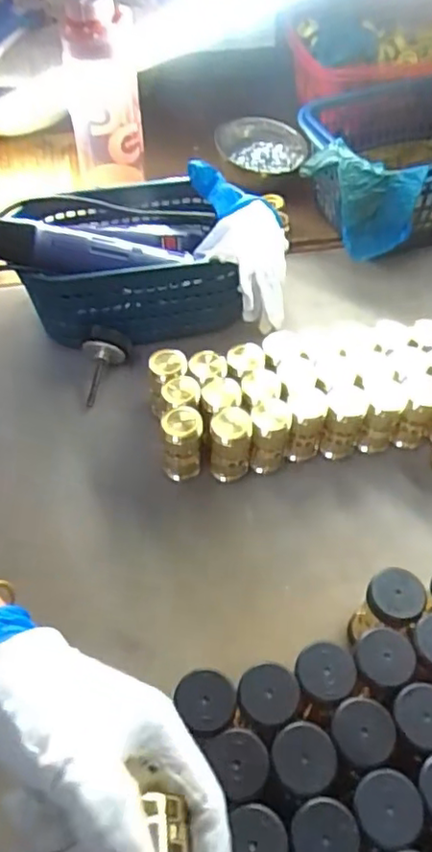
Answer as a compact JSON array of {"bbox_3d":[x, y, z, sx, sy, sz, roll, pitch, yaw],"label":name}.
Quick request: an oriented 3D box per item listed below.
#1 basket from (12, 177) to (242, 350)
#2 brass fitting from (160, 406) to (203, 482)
[{"bbox_3d":[-0.087,-0.163,0.618,0.183,0.088,0.149,-10,54,-9],"label":"basket"},{"bbox_3d":[-0.026,0.013,0.500,0.028,0.067,0.030,8,54,5],"label":"brass fitting"}]

